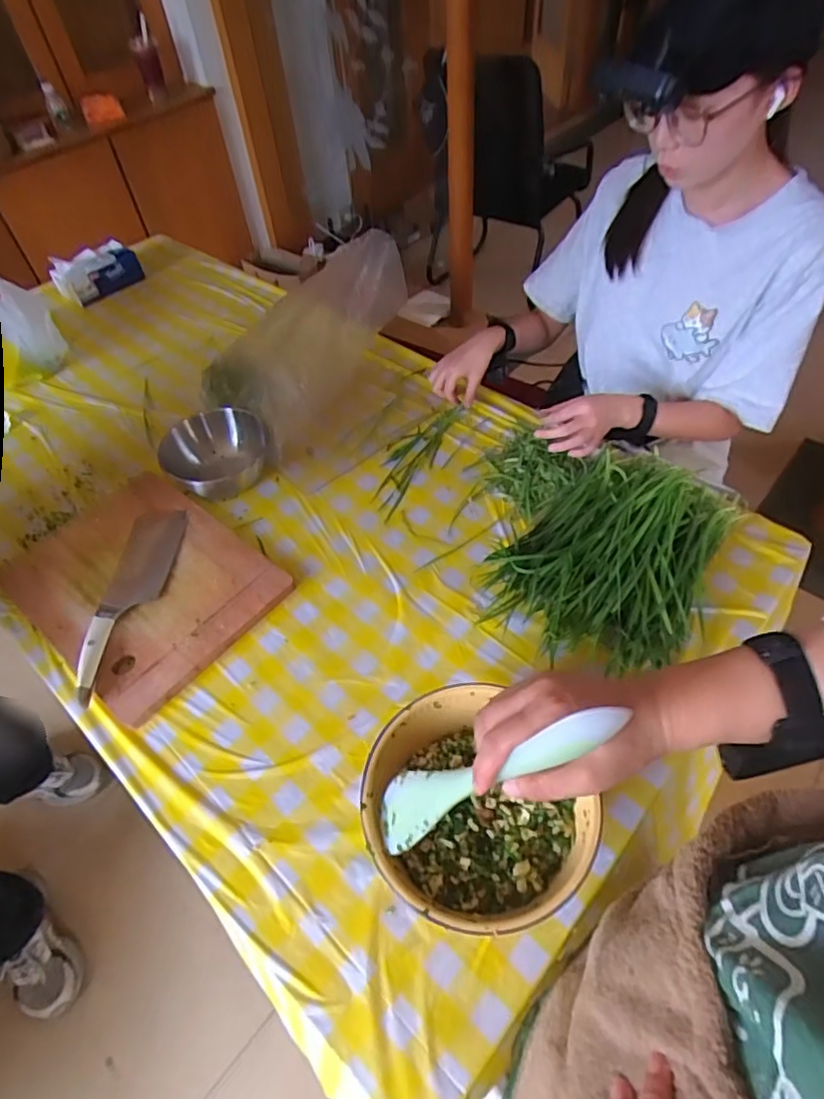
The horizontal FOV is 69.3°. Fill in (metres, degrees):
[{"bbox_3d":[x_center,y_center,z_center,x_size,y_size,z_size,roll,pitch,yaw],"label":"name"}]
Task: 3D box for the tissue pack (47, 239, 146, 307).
[{"bbox_3d":[-0.712,-0.628,1.354,0.089,0.094,0.169,28,59,25],"label":"tissue pack"}]

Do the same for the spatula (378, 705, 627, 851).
[{"bbox_3d":[0.039,0.166,0.419,0.023,0.278,0.052,24,50,-15],"label":"spatula"}]

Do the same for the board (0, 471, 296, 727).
[{"bbox_3d":[-0.375,0.037,0.821,0.369,0.029,0.266,32,60,27],"label":"board"}]

